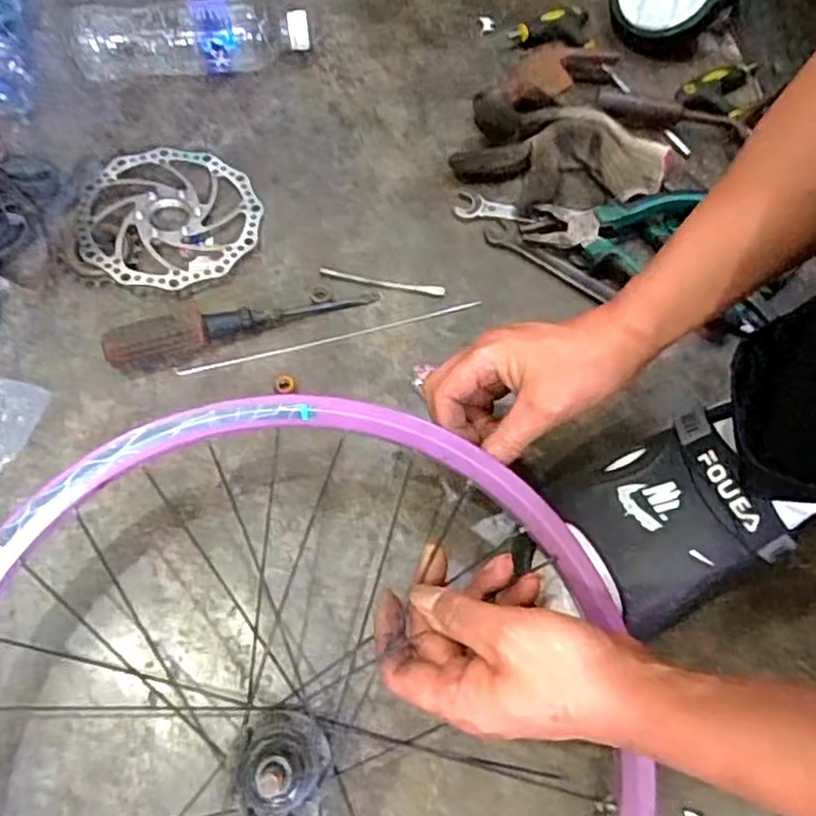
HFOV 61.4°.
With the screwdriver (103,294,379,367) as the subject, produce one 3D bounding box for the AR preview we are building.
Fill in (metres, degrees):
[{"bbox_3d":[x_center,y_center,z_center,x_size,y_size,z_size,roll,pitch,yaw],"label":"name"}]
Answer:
[{"bbox_3d":[-0.128,-0.069,0.540,0.207,0.032,0.025,-16,68,-10],"label":"screwdriver"}]

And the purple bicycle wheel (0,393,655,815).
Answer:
[{"bbox_3d":[-0.069,0.199,0.392,0.407,0.106,0.398,1,66,-2],"label":"purple bicycle wheel"}]

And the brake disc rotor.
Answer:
[{"bbox_3d":[-0.204,-0.165,0.588,0.148,0.011,0.147,3,63,-5],"label":"brake disc rotor"}]

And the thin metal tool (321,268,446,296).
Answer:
[{"bbox_3d":[-0.022,-0.106,0.577,0.104,0.005,0.007,9,66,1],"label":"thin metal tool"}]

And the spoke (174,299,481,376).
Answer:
[{"bbox_3d":[-0.061,-0.058,0.559,0.251,0.004,0.008,-14,67,-9],"label":"spoke"}]

